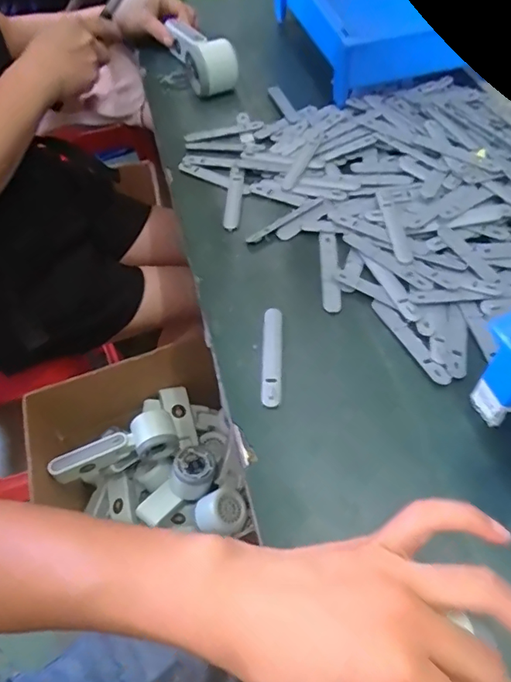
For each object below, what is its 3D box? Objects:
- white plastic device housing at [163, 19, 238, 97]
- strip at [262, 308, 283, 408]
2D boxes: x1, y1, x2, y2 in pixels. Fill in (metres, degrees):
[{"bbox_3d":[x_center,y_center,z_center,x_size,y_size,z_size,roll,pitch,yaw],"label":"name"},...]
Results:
[{"bbox_3d":[-0.073,-0.382,0.660,0.054,0.061,0.157,-21,57,-11],"label":"white plastic device housing"},{"bbox_3d":[0.014,0.011,0.414,0.015,0.004,0.097,0,56,4],"label":"strip"}]

